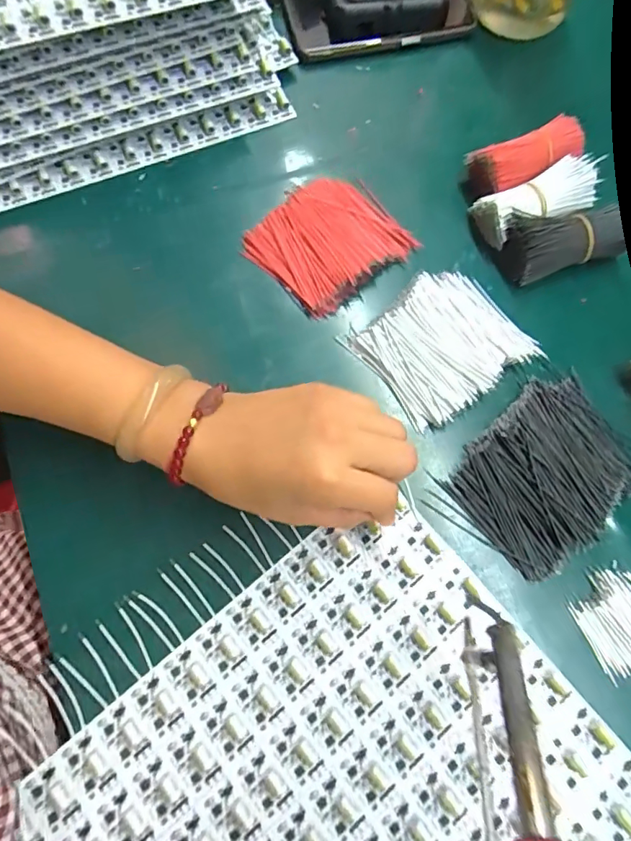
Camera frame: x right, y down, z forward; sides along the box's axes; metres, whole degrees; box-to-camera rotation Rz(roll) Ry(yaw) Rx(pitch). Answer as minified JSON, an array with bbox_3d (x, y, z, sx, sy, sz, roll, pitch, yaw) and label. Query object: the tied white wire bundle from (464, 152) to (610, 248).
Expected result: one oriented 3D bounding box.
[{"bbox_3d":[0.168,-0.167,0.381,0.092,0.036,0.042,-23,75,-9],"label":"tied white wire bundle"}]

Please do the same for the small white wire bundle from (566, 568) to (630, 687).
[{"bbox_3d":[0.191,0.121,0.308,0.056,0.006,0.059,-27,76,-10],"label":"small white wire bundle"}]

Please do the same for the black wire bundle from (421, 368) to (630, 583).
[{"bbox_3d":[0.151,0.035,0.327,0.132,0.016,0.093,-39,79,-13],"label":"black wire bundle"}]

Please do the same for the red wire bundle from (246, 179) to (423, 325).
[{"bbox_3d":[0.011,-0.137,0.375,0.105,0.018,0.090,-39,78,-12],"label":"red wire bundle"}]

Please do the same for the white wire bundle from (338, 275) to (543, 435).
[{"bbox_3d":[0.093,-0.057,0.350,0.111,0.019,0.091,-35,78,-12],"label":"white wire bundle"}]

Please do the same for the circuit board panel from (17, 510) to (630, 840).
[{"bbox_3d":[0.009,0.209,0.273,0.286,0.005,0.232,-38,77,-14],"label":"circuit board panel"}]

